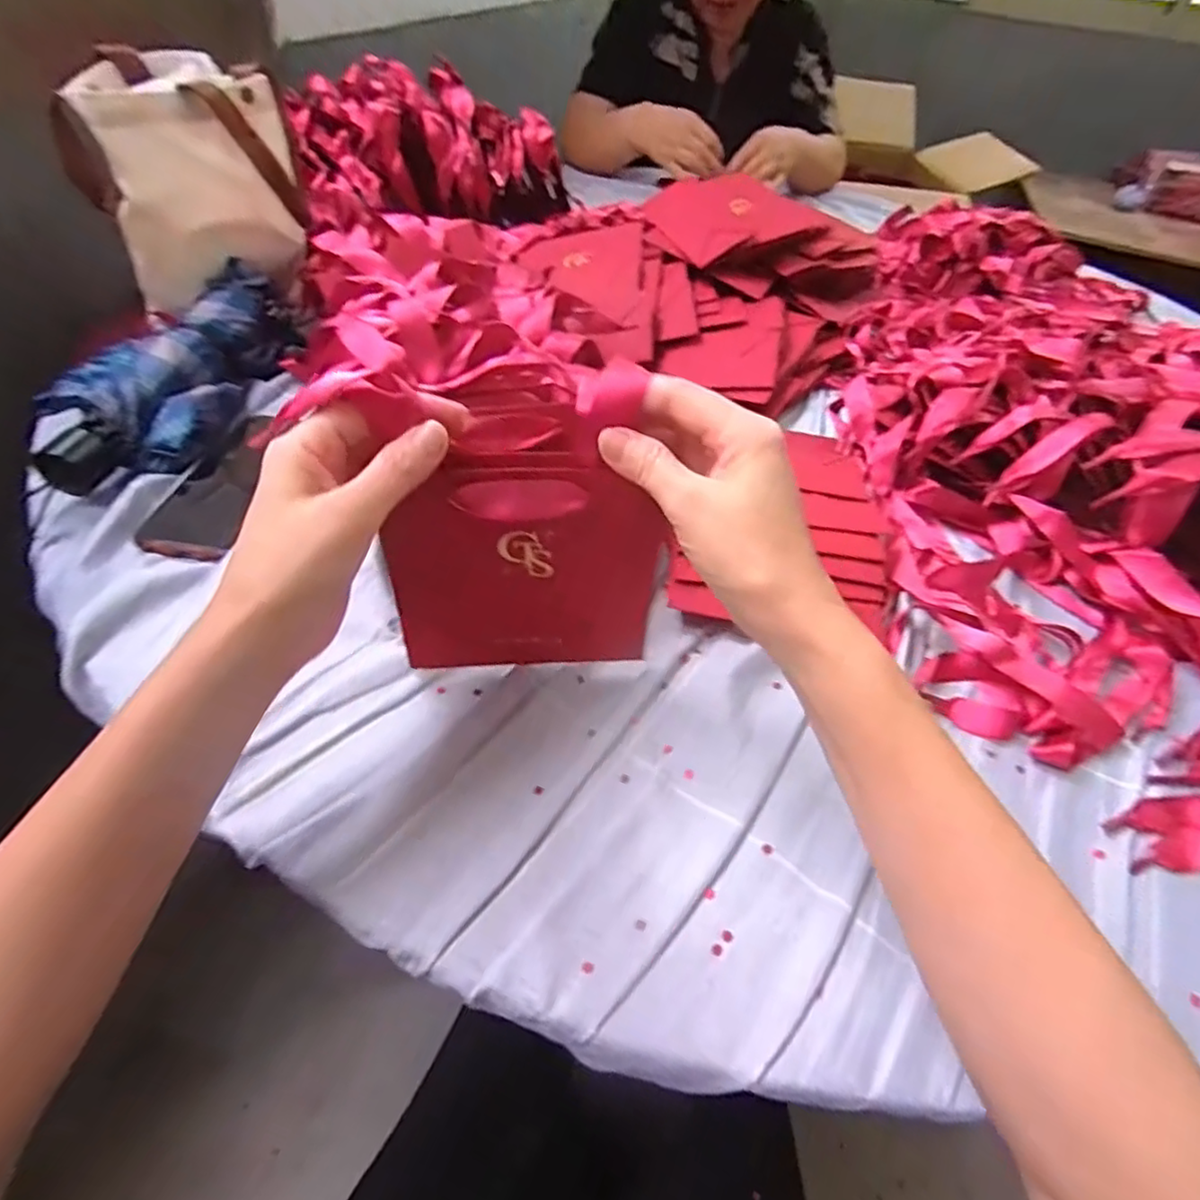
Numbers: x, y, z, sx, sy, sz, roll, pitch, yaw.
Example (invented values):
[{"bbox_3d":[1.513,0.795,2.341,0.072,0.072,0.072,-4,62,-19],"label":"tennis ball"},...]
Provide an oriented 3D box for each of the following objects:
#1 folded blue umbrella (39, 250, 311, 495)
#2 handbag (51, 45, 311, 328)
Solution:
[{"bbox_3d":[-0.326,-0.189,0.518,0.108,0.048,0.263,13,47,5],"label":"folded blue umbrella"},{"bbox_3d":[-0.378,-0.377,0.581,0.178,0.146,0.147,30,51,20],"label":"handbag"}]

